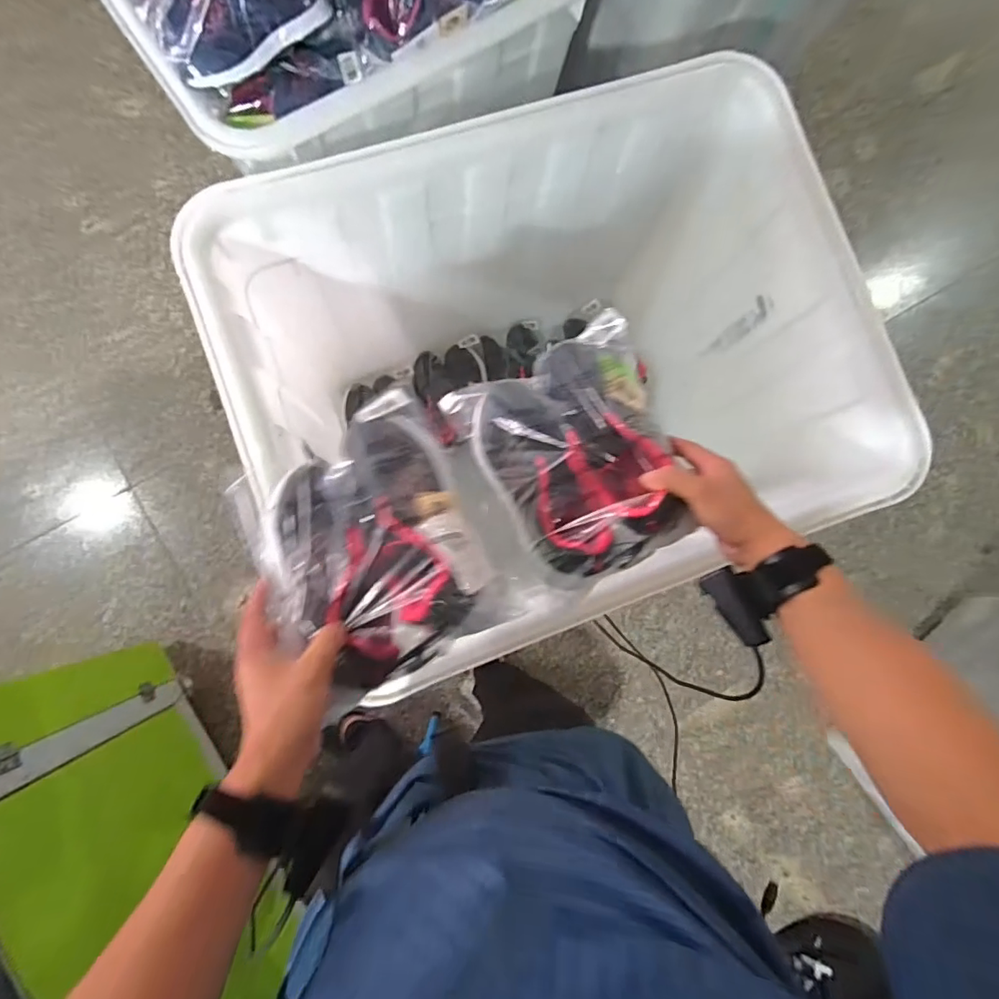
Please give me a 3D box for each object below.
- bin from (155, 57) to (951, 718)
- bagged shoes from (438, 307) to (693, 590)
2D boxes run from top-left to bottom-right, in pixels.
[{"bbox_3d":[0.063,-0.182,1.017,0.912,0.589,0.725,-21,87,-7],"label":"bin"},{"bbox_3d":[0.082,-0.047,0.585,0.214,0.110,0.270,-27,57,19],"label":"bagged shoes"}]

